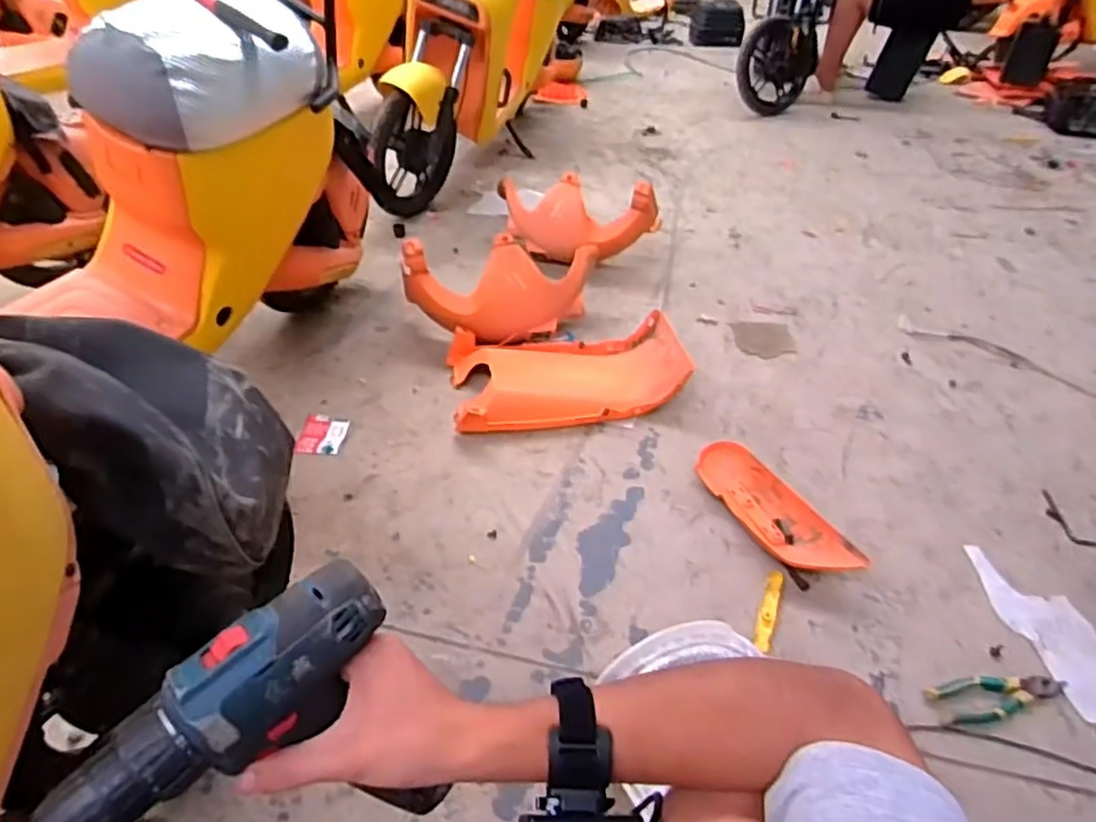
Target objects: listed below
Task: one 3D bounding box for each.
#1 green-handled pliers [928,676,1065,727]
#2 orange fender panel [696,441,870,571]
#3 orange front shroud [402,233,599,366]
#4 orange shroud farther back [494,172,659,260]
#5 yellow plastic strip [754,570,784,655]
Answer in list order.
[{"bbox_3d":[0.623,0.389,0.926,0.206,0.020,0.058,-10,41,-14],"label":"green-handled pliers"},{"bbox_3d":[0.383,0.167,1.149,0.114,0.056,0.342,-16,43,-20],"label":"orange fender panel"},{"bbox_3d":[-0.093,-0.281,1.519,0.448,0.188,0.194,-10,41,-14],"label":"orange front shroud"},{"bbox_3d":[0.063,-0.521,1.793,0.452,0.193,0.221,9,40,8],"label":"orange shroud farther back"},{"bbox_3d":[0.328,0.297,0.994,0.028,0.015,0.151,16,42,17],"label":"yellow plastic strip"}]

